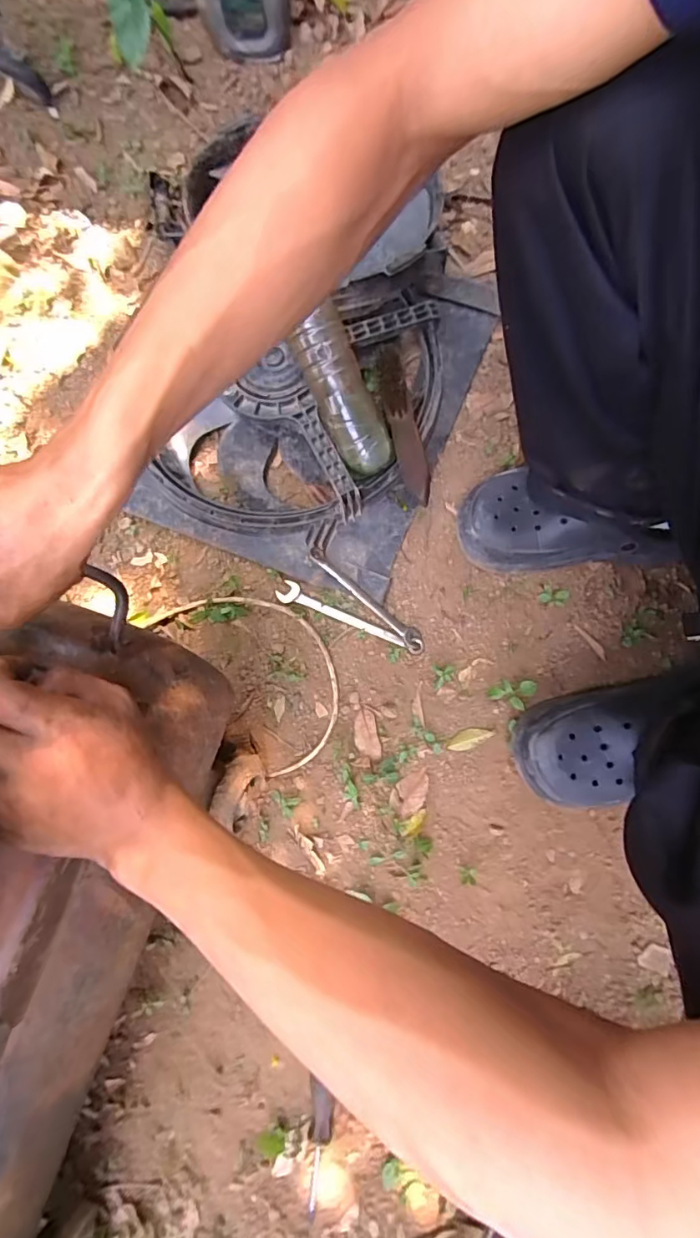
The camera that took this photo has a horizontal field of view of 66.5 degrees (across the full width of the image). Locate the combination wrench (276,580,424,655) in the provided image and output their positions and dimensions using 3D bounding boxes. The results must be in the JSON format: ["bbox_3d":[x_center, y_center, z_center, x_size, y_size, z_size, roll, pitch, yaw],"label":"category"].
[{"bbox_3d":[0.000,0.001,0.642,0.185,0.004,0.026,25,79,5],"label":"combination wrench"}]

